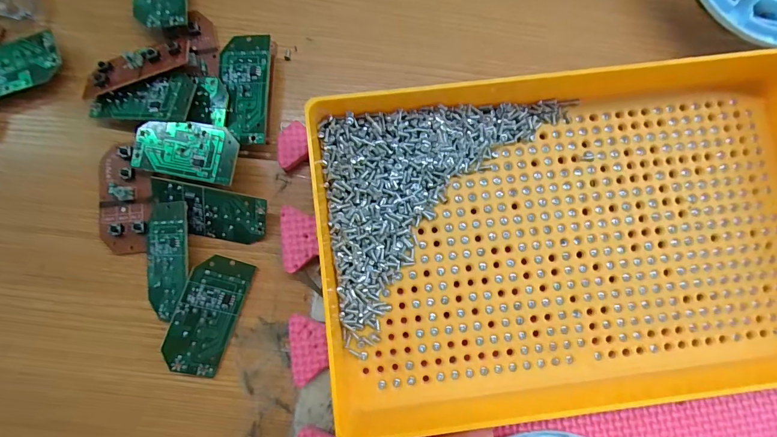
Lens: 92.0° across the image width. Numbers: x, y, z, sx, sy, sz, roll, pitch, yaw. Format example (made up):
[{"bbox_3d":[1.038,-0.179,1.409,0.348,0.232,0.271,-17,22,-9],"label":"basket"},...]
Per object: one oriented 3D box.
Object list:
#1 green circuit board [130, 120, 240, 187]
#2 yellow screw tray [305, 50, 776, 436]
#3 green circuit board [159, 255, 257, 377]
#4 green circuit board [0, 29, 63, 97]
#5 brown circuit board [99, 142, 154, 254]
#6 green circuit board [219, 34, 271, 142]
[{"bbox_3d":[-0.105,-0.036,0.195,0.060,0.004,0.029,11,87,11],"label":"green circuit board"},{"bbox_3d":[0.096,0.007,0.187,0.255,0.045,0.163,-6,82,-2],"label":"yellow screw tray"},{"bbox_3d":[-0.092,0.049,0.192,0.029,0.004,0.059,23,81,-31],"label":"green circuit board"},{"bbox_3d":[-0.214,-0.084,0.209,0.058,0.007,0.029,-23,91,-1],"label":"green circuit board"},{"bbox_3d":[-0.142,-0.011,0.202,0.029,0.006,0.058,-3,82,-1],"label":"brown circuit board"},{"bbox_3d":[-0.078,-0.070,0.202,0.027,0.005,0.059,0,83,4],"label":"green circuit board"}]

